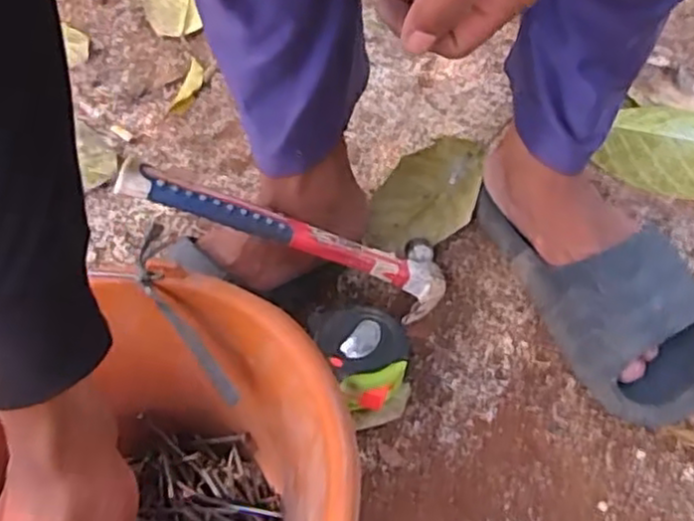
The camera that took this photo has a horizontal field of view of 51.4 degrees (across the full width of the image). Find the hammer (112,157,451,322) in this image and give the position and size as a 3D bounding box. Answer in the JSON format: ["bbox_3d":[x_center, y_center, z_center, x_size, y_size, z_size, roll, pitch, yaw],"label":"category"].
[{"bbox_3d":[-0.042,-0.020,0.553,0.266,0.020,0.084,19,52,-22],"label":"hammer"}]

